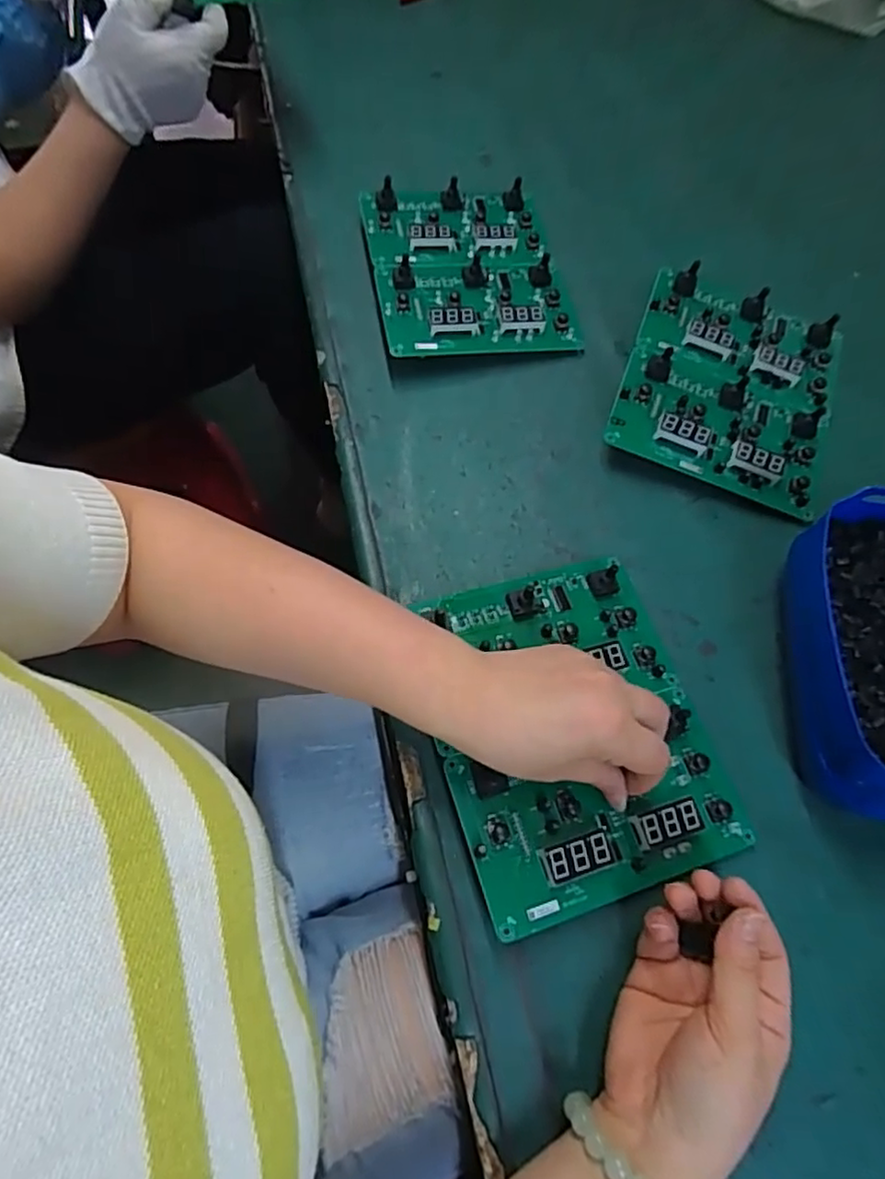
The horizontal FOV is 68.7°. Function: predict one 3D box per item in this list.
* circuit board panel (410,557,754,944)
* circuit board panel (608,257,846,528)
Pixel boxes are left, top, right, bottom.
[{"bbox_3d":[0.078,0.082,0.402,0.164,0.029,0.201,-16,66,-7],"label":"circuit board panel"},{"bbox_3d":[0.229,-0.164,0.520,0.159,0.033,0.187,19,67,9],"label":"circuit board panel"}]

